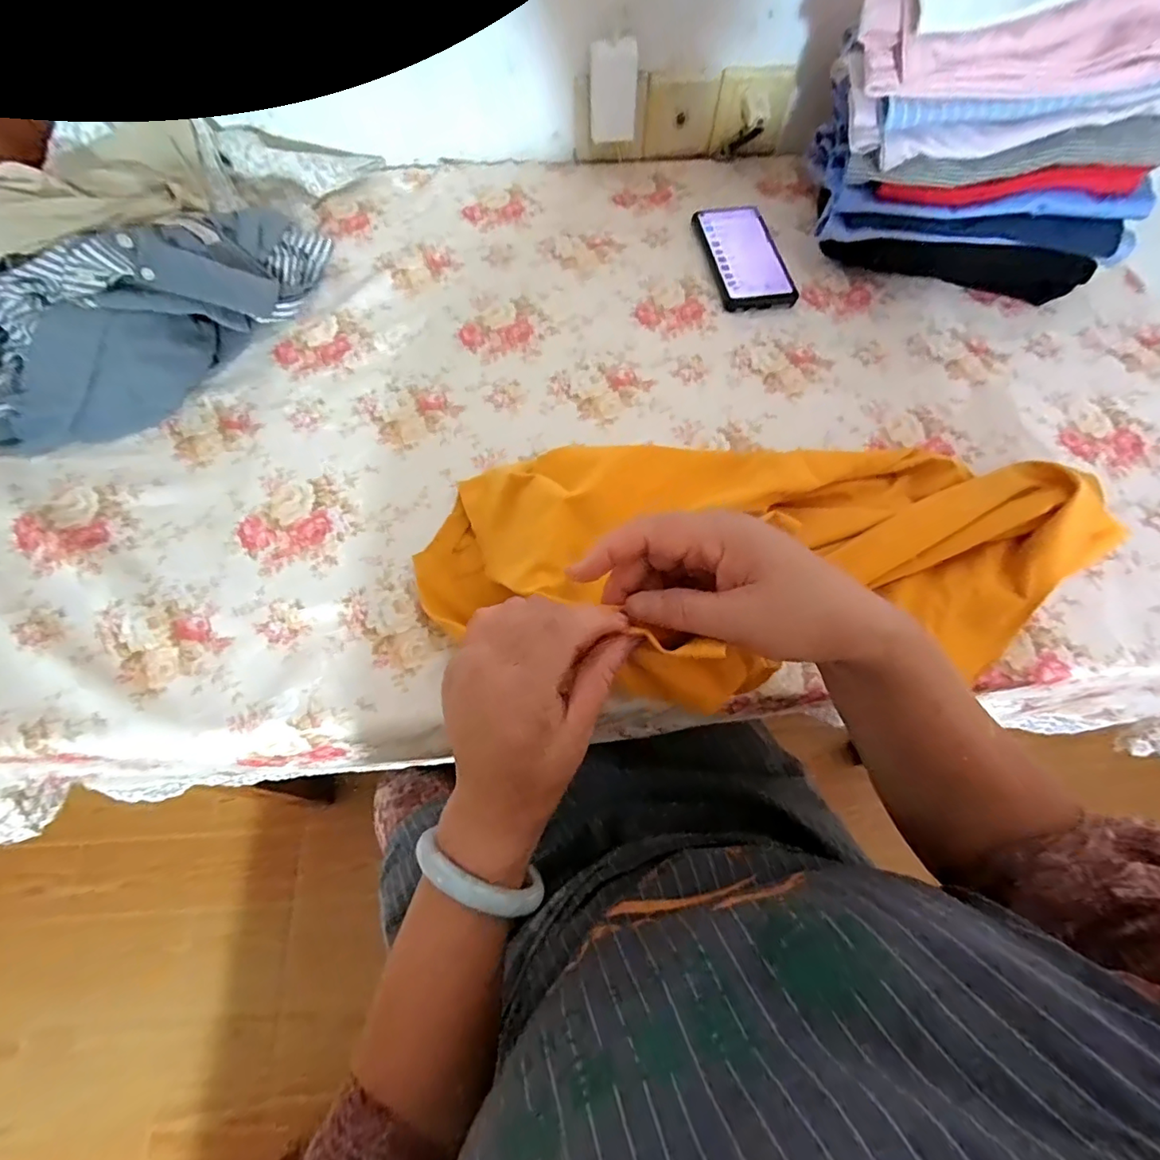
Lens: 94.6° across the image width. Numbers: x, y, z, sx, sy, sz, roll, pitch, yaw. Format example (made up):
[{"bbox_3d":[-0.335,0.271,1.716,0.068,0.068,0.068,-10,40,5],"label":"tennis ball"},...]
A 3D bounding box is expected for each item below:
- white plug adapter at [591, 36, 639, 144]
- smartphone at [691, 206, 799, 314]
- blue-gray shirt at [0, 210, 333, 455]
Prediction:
[{"bbox_3d":[0.040,-0.544,0.594,0.052,0.087,0.026,3,64,1],"label":"white plug adapter"},{"bbox_3d":[0.177,-0.350,0.581,0.078,0.016,0.153,-8,66,-4],"label":"smartphone"},{"bbox_3d":[-0.396,-0.247,0.482,0.353,0.102,0.159,-33,70,-14],"label":"blue-gray shirt"}]

